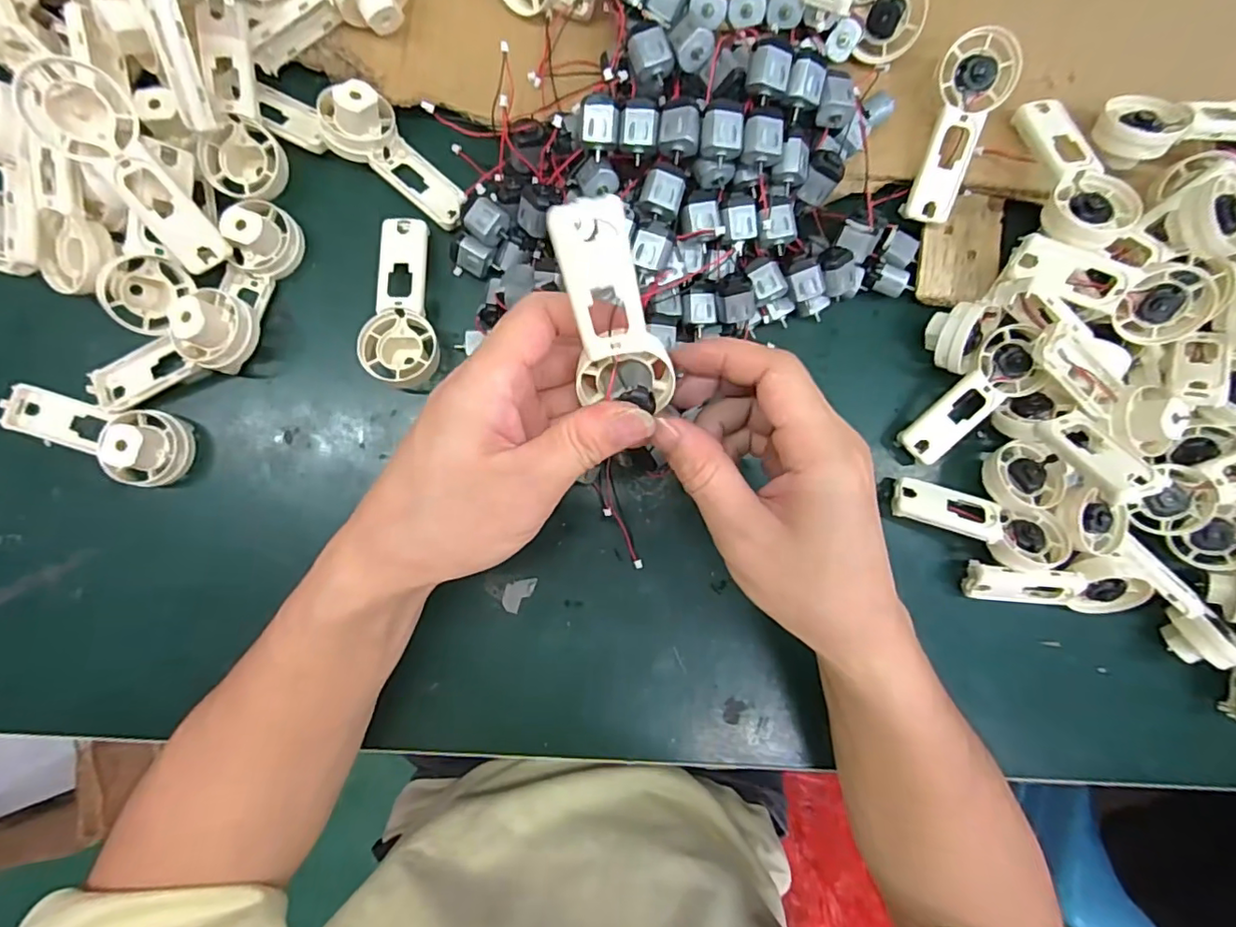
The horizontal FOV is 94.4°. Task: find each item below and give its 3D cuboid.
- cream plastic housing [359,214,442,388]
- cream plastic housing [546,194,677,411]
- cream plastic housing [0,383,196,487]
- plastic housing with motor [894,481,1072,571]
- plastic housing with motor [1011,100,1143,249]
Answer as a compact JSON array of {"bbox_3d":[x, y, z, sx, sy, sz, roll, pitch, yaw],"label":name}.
[{"bbox_3d":[-0.116,-0.089,0.313,0.038,0.020,0.092,3,86,-4],"label":"cream plastic housing"},{"bbox_3d":[-0.002,-0.051,0.210,0.034,0.089,0.018,-24,48,-3],"label":"cream plastic housing"},{"bbox_3d":[-0.275,-0.016,0.300,0.094,0.028,0.038,15,86,-3],"label":"cream plastic housing"},{"bbox_3d":[0.203,0.035,0.327,0.092,0.032,0.033,14,86,-3],"label":"plastic housing with motor"},{"bbox_3d":[0.239,-0.156,0.304,0.033,0.019,0.089,-10,73,-4],"label":"plastic housing with motor"}]

